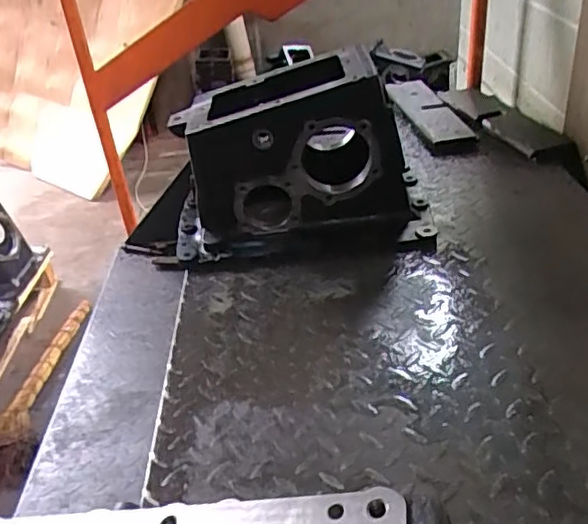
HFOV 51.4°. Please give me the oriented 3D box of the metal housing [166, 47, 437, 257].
[{"bbox_3d":[0.000,-0.165,0.928,0.373,0.237,0.234,-5,34,4],"label":"metal housing"}]

